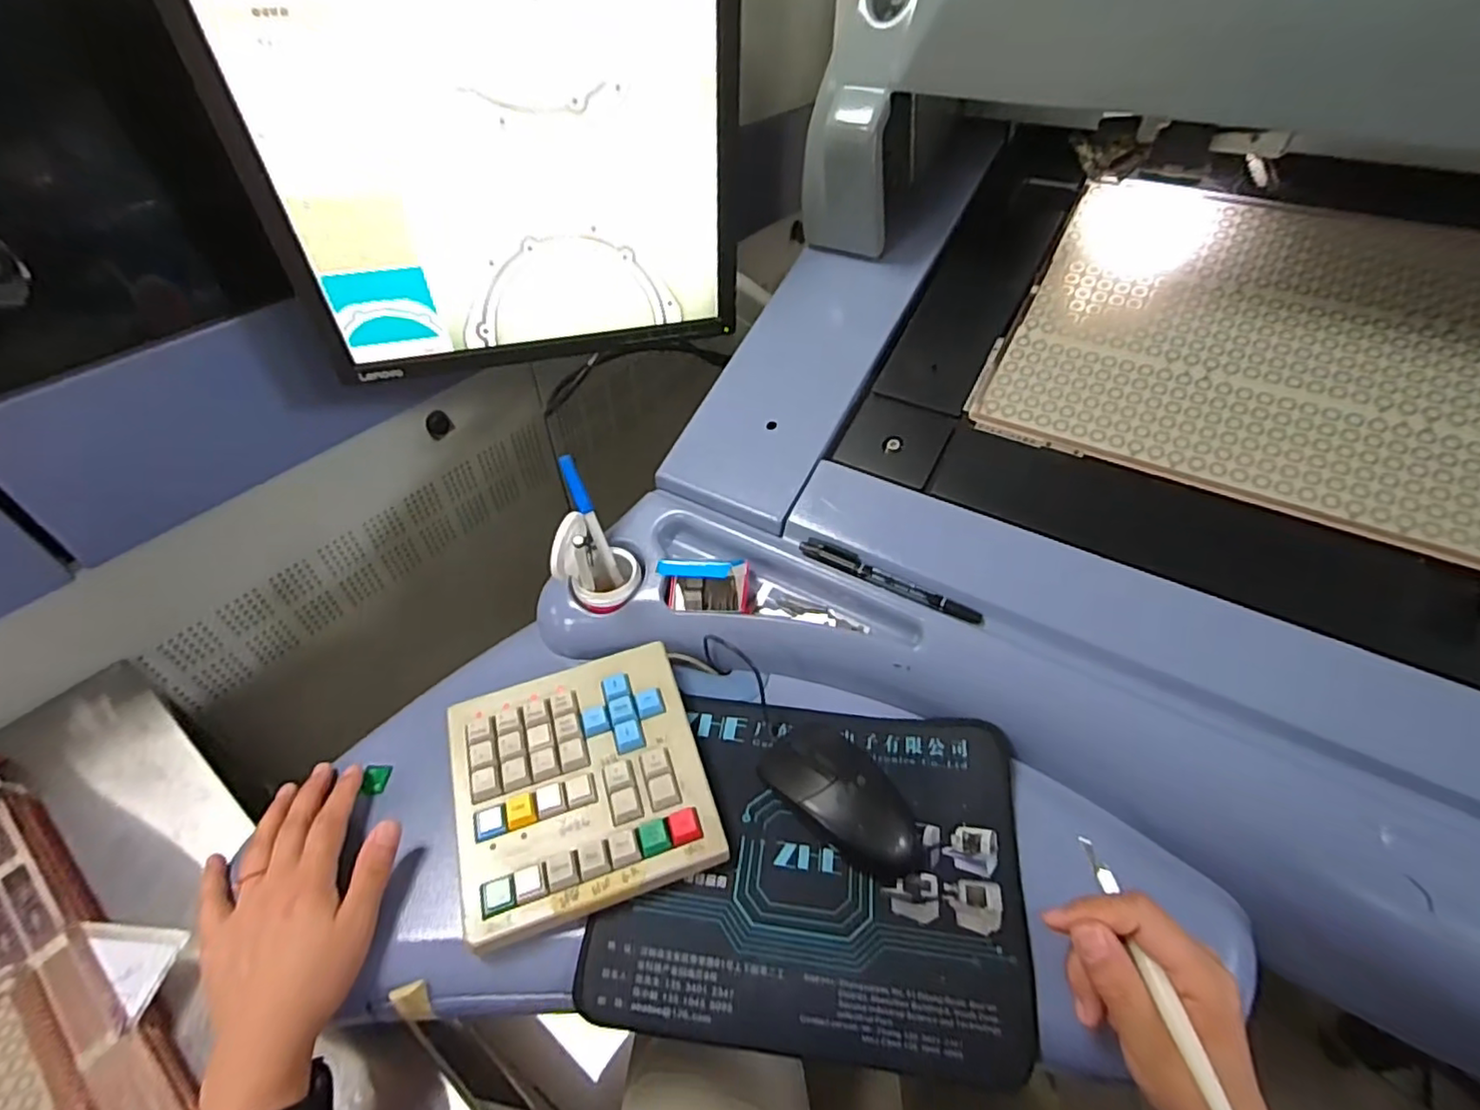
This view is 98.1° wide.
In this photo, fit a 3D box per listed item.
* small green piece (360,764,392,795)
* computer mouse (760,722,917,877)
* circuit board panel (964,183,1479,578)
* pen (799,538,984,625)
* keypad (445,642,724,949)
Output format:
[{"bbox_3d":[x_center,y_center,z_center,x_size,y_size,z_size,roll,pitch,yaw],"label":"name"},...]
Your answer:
[{"bbox_3d":[-0.256,0.157,0.453,0.016,0.007,0.023,-5,46,-4],"label":"small green piece"},{"bbox_3d":[0.063,0.153,0.412,0.056,0.031,0.111,-33,54,-27],"label":"computer mouse"},{"bbox_3d":[0.410,-0.147,0.462,0.390,0.013,0.276,24,74,24],"label":"circuit board panel"},{"bbox_3d":[0.107,0.018,0.468,0.137,0.010,0.016,25,51,23],"label":"pen"},{"bbox_3d":[-0.104,0.144,0.418,0.154,0.027,0.156,-14,48,-13],"label":"keypad"}]

